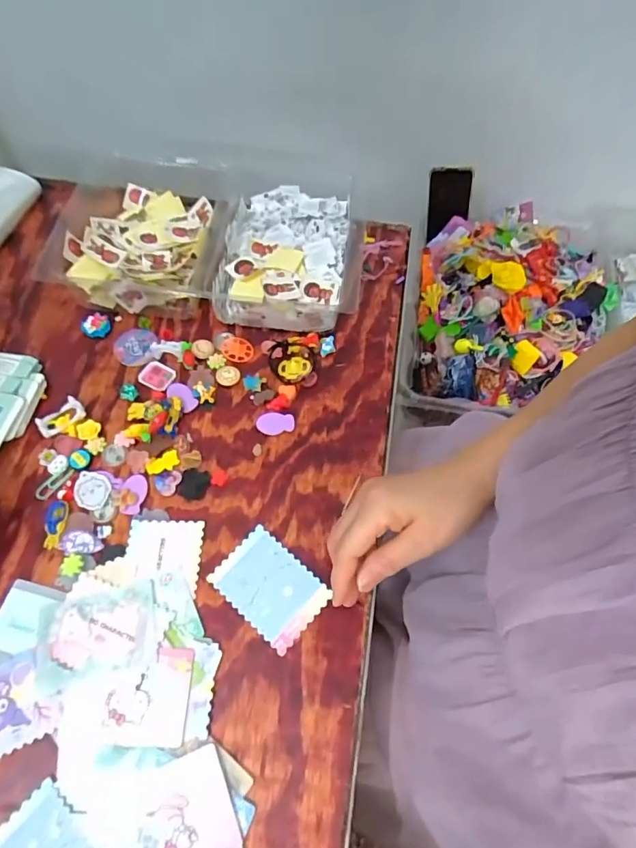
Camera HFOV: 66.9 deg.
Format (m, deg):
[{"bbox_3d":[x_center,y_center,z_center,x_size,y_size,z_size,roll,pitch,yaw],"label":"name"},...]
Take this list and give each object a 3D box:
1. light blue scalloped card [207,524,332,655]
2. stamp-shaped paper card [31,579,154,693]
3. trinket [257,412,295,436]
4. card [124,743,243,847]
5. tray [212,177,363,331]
[{"bbox_3d":[-0.040,0.135,0.399,0.086,0.004,0.062,39,71,17],"label":"light blue scalloped card"},{"bbox_3d":[-0.174,0.162,0.374,0.089,0.006,0.063,-10,64,-8],"label":"stamp-shaped paper card"},{"bbox_3d":[-0.041,-0.001,0.465,0.036,0.005,0.020,-4,63,-5],"label":"trinket"},{"bbox_3d":[-0.093,0.261,0.322,0.069,0.004,0.063,-18,65,-12],"label":"card"},{"bbox_3d":[-0.030,-0.192,0.538,0.152,0.050,0.191,7,63,1],"label":"tray"}]

